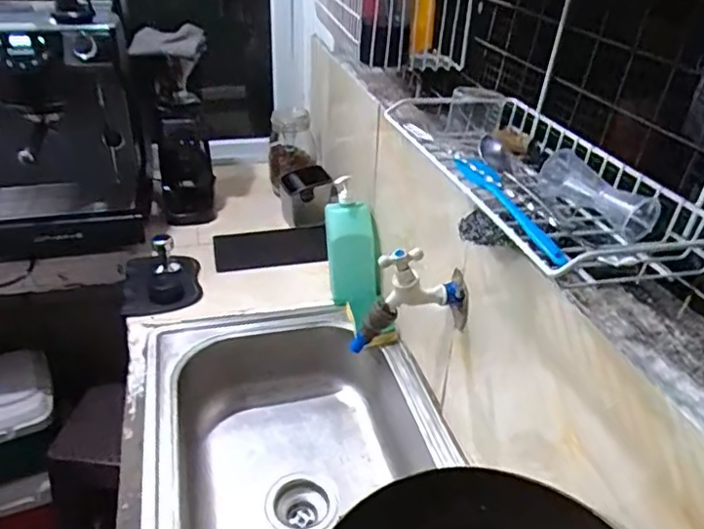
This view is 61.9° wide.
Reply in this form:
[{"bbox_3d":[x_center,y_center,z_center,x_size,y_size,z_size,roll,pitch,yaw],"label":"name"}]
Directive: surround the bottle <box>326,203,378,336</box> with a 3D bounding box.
[{"bbox_3d":[0.002,0.002,1.101,0.081,0.231,0.041,-14,15,-24],"label":"bottle"}]

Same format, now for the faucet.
[{"bbox_3d":[0.072,0.041,0.756,0.133,0.148,0.043,-11,34,-20],"label":"faucet"}]

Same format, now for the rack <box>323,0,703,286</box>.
[{"bbox_3d":[0.144,-0.241,0.637,0.177,0.242,0.631,-7,33,-14],"label":"rack"}]

